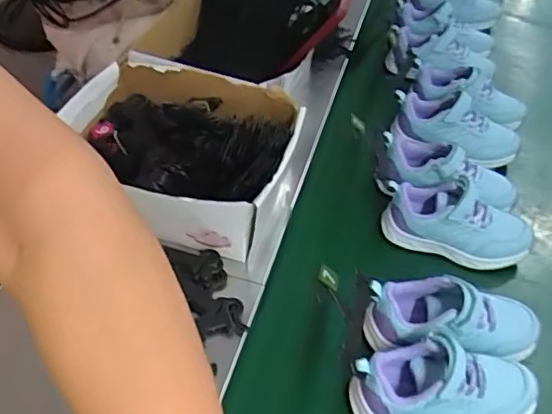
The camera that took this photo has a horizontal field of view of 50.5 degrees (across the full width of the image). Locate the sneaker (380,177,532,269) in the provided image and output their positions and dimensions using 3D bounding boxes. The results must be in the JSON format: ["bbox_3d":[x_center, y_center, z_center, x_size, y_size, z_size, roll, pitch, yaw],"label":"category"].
[{"bbox_3d":[0.202,0.015,0.648,0.158,0.060,0.068,19,47,13],"label":"sneaker"}]

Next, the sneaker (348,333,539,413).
[{"bbox_3d":[0.148,0.158,0.511,0.164,0.064,0.065,4,45,-1],"label":"sneaker"}]

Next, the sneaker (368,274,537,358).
[{"bbox_3d":[0.169,0.110,0.561,0.162,0.073,0.071,2,45,-3],"label":"sneaker"}]

